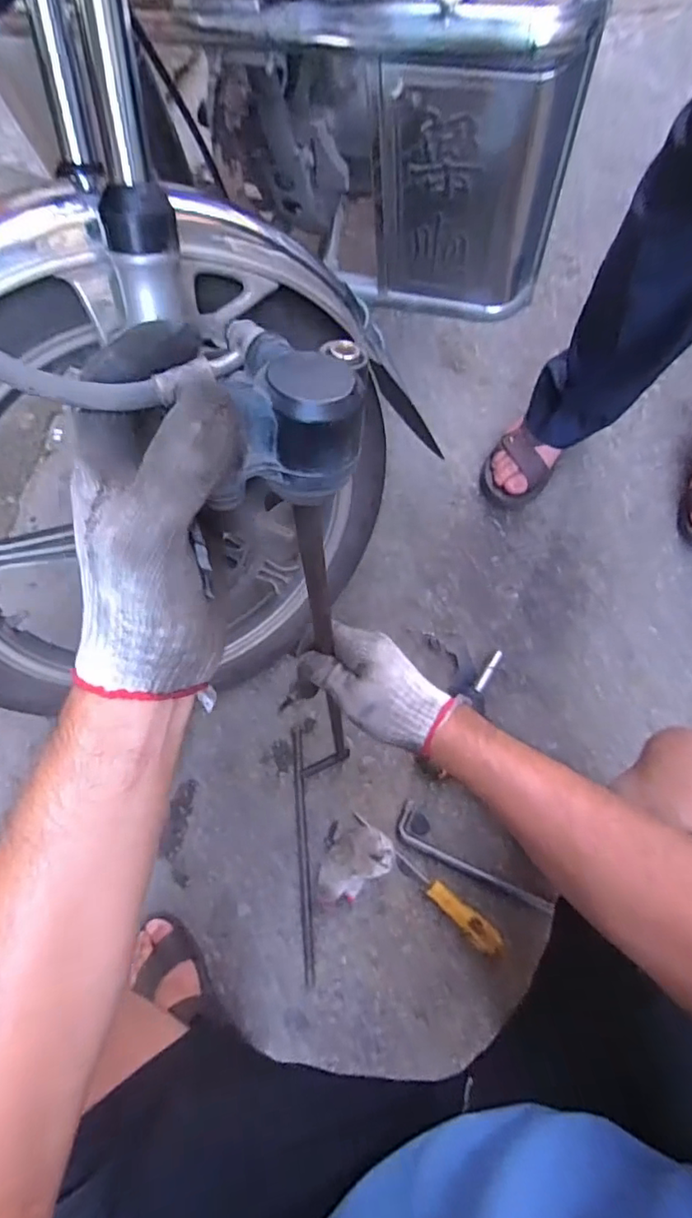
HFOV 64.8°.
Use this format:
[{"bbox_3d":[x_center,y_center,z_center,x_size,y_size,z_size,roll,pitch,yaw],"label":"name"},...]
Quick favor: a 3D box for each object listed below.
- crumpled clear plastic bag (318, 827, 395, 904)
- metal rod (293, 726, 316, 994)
[{"bbox_3d":[0.008,0.356,0.763,0.122,0.051,0.076,-35,71,-8],"label":"crumpled clear plastic bag"},{"bbox_3d":[-0.063,0.346,0.788,0.016,0.010,0.332,-7,67,4],"label":"metal rod"}]

